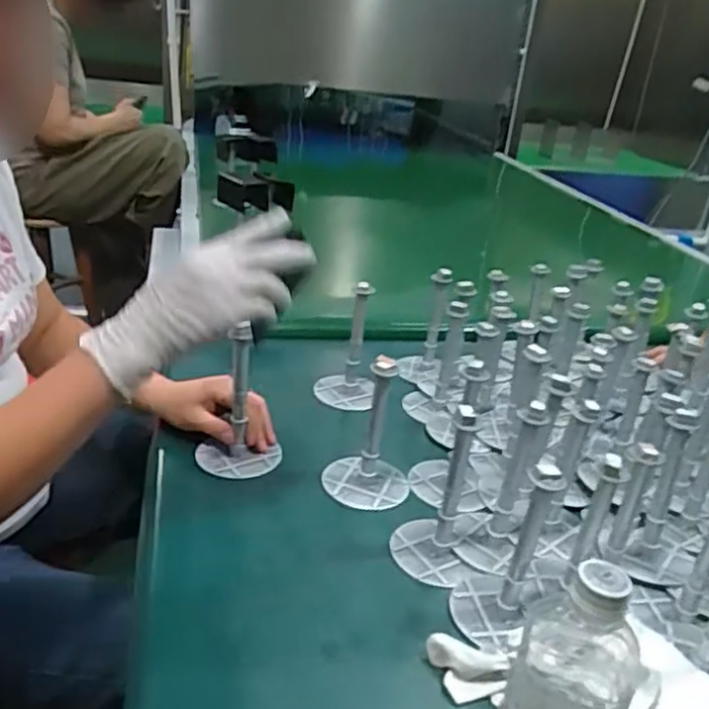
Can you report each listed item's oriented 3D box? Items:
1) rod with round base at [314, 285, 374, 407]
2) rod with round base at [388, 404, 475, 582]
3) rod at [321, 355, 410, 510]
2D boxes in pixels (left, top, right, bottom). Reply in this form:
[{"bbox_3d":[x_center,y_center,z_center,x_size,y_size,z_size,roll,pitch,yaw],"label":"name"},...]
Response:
[{"bbox_3d":[-0.006,-0.012,0.929,0.082,0.166,0.086,7,25,0],"label":"rod with round base"},{"bbox_3d":[0.084,0.123,0.656,0.082,0.158,0.088,9,25,5],"label":"rod with round base"},{"bbox_3d":[0.018,0.078,0.744,0.093,0.153,0.075,9,25,4],"label":"rod"}]

